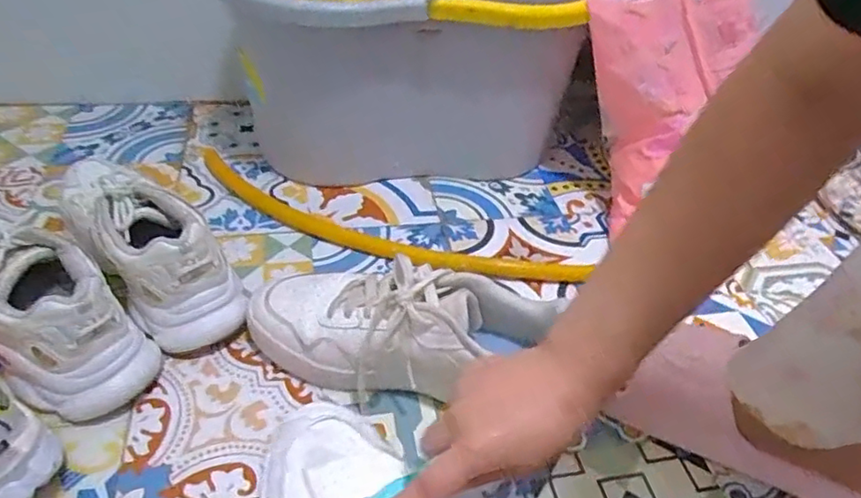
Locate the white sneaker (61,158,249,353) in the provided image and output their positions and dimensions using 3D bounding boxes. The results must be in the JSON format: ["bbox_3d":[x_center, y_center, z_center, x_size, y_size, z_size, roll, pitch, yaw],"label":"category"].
[{"bbox_3d":[-0.277,-0.018,0.562,0.258,0.103,0.092,33,48,27],"label":"white sneaker"}]

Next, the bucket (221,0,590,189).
[{"bbox_3d":[-0.018,-0.219,0.727,0.401,0.236,0.230,-4,42,-11],"label":"bucket"}]

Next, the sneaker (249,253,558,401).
[{"bbox_3d":[-0.029,0.065,0.500,0.256,0.100,0.097,-1,40,11],"label":"sneaker"}]

